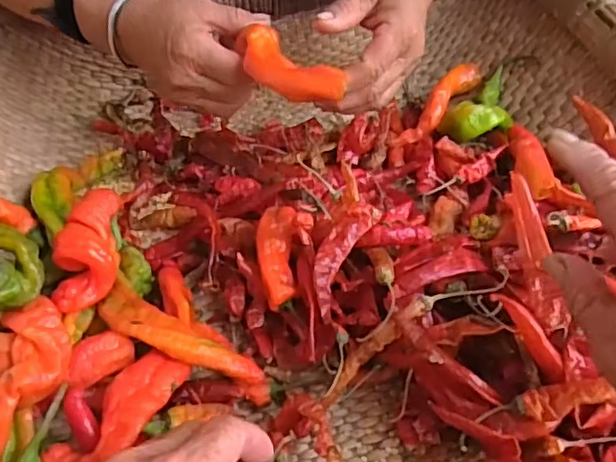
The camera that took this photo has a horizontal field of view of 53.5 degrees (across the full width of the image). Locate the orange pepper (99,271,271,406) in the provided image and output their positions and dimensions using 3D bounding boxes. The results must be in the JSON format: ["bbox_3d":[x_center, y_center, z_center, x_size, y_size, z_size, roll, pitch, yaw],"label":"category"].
[{"bbox_3d":[-0.080,0.069,0.390,0.127,0.032,0.037,28,55,9],"label":"orange pepper"}]

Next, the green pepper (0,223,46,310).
[{"bbox_3d":[-0.188,0.017,0.372,0.039,0.038,0.057,-27,53,-18],"label":"green pepper"}]

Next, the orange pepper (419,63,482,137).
[{"bbox_3d":[0.132,-0.128,0.579,0.025,0.020,0.101,30,57,26],"label":"orange pepper"}]

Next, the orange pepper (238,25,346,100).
[{"bbox_3d":[-0.017,-0.108,0.404,0.041,0.017,0.090,-27,53,-18],"label":"orange pepper"}]

